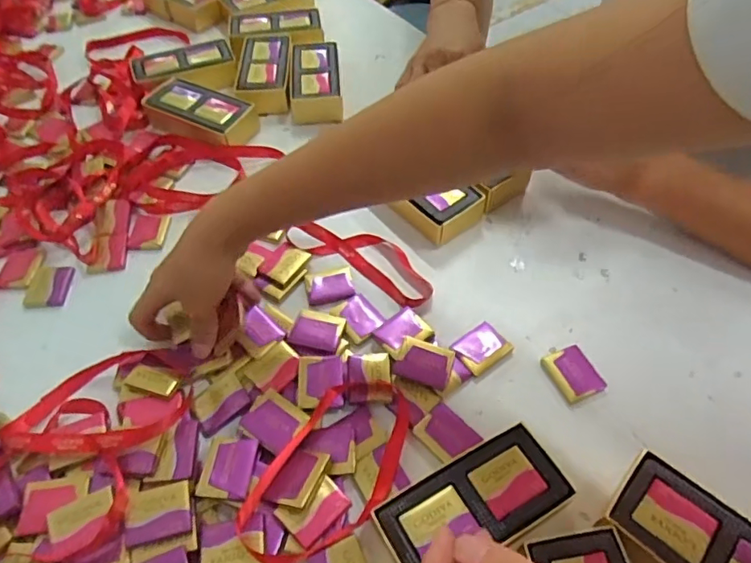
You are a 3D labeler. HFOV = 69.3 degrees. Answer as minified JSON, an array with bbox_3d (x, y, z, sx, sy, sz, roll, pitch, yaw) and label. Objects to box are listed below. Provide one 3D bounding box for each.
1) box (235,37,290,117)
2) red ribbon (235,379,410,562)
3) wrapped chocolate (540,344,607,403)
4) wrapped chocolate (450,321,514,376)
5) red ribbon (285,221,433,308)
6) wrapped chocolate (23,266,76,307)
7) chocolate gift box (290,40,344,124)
[{"bbox_3d":[-0.128,-0.242,0.630,0.059,0.034,0.112,-3,53,-1],"label":"box"},{"bbox_3d":[-0.024,0.118,0.351,0.073,0.013,0.141,26,58,19],"label":"red ribbon"},{"bbox_3d":[0.148,0.068,0.407,0.034,0.005,0.041,-18,55,-13],"label":"wrapped chocolate"},{"bbox_3d":[0.082,0.051,0.421,0.040,0.004,0.033,-31,58,-21],"label":"wrapped chocolate"},{"bbox_3d":[-0.012,-0.024,0.480,0.143,0.009,0.049,30,59,21],"label":"red ribbon"},{"bbox_3d":[-0.282,0.004,0.470,0.032,0.007,0.040,1,53,1],"label":"wrapped chocolate"},{"bbox_3d":[-0.068,-0.228,0.620,0.055,0.032,0.116,-4,53,-2],"label":"chocolate gift box"}]

